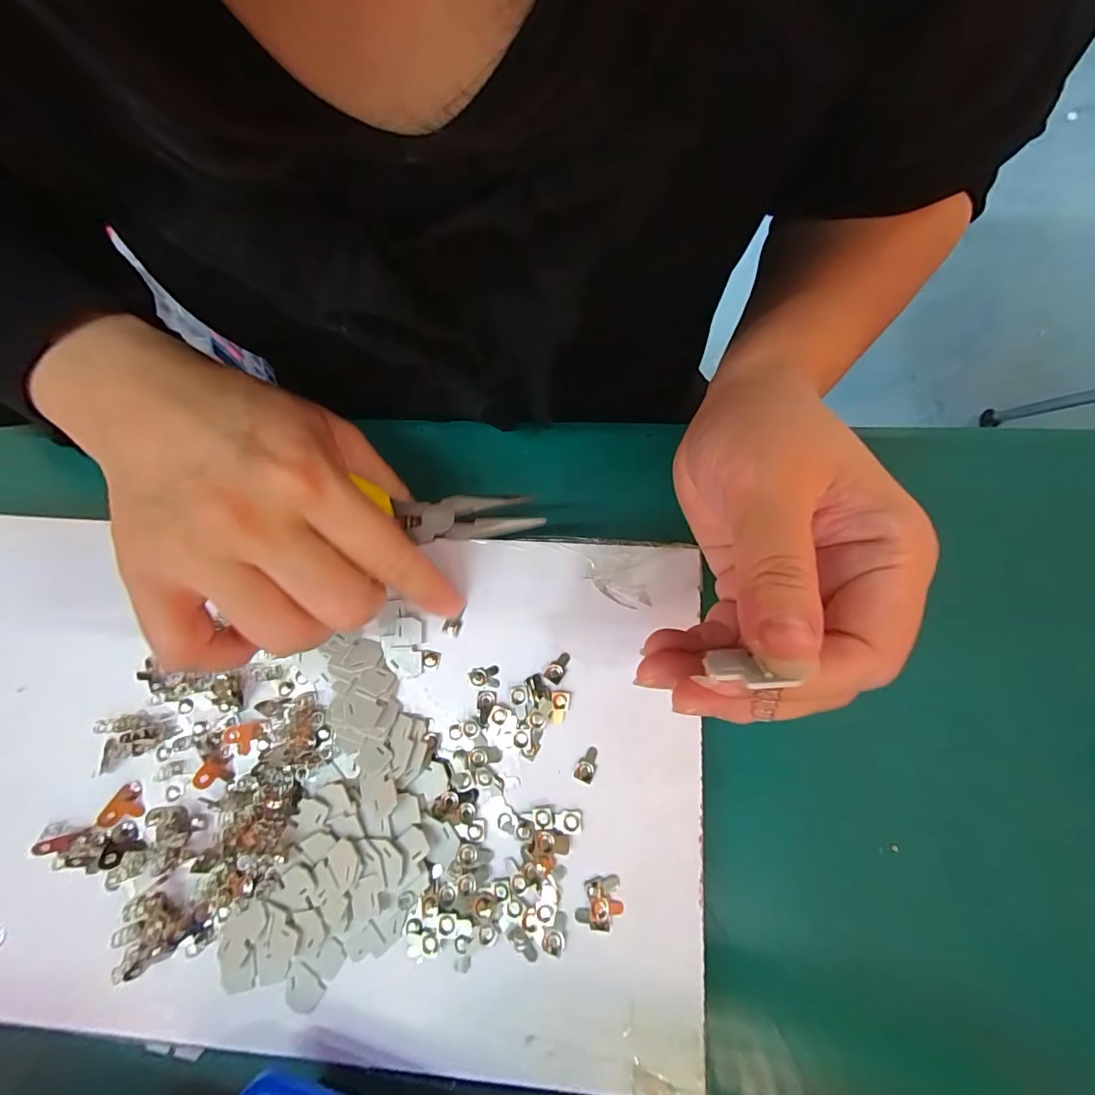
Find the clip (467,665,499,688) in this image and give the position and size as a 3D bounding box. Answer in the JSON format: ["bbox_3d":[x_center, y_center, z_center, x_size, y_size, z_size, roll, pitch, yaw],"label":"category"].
[{"bbox_3d":[-0.028,0.057,0.208,0.013,0.004,0.009,-2,76,3],"label":"clip"}]

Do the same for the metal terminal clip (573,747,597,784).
[{"bbox_3d":[0.016,0.090,0.198,0.008,0.004,0.014,20,79,8],"label":"metal terminal clip"}]

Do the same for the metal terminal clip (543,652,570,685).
[{"bbox_3d":[0.004,0.052,0.206,0.008,0.004,0.014,25,79,9],"label":"metal terminal clip"}]

